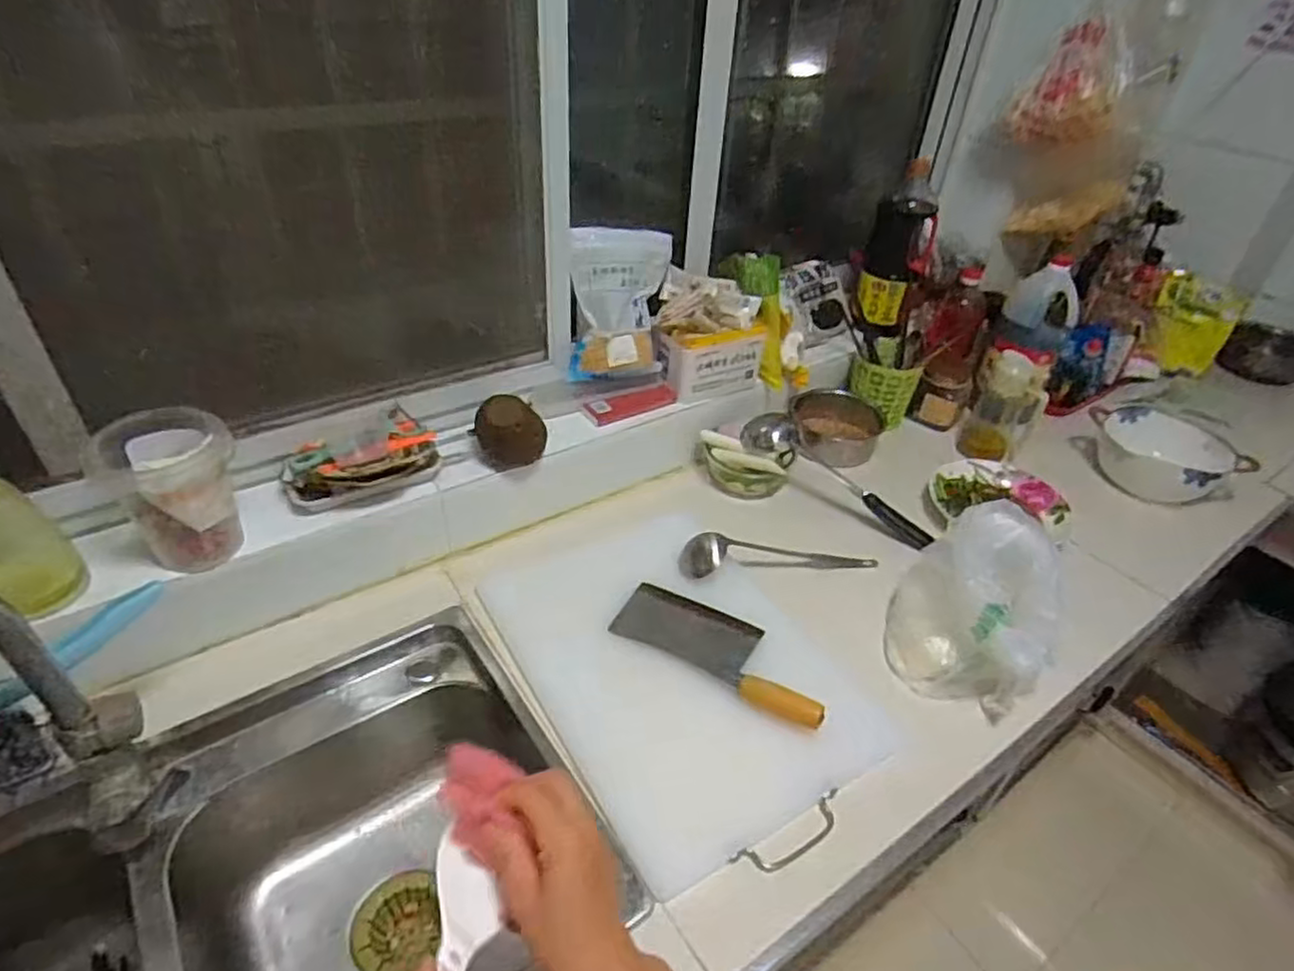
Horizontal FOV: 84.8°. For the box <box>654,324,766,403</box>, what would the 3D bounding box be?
[{"bbox_3d":[0.100,-0.202,1.107,0.157,0.104,0.076,-16,42,-24],"label":"box"}]

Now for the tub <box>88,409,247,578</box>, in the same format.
[{"bbox_3d":[-0.496,0.006,0.759,0.097,0.151,0.105,3,38,-2],"label":"tub"}]

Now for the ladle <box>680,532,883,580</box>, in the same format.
[{"bbox_3d":[0.179,0.086,0.957,0.272,0.040,0.058,-2,39,-8],"label":"ladle"}]

